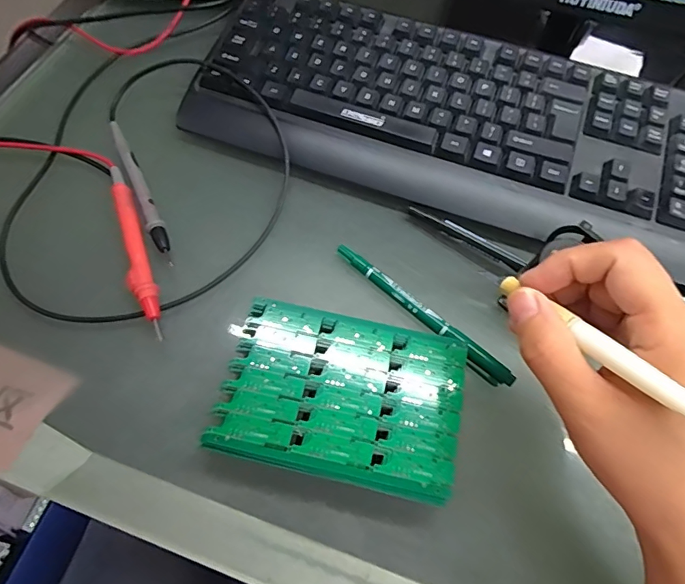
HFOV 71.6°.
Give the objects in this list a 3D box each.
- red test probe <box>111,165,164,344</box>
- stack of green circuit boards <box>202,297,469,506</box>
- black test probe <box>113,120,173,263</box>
[{"bbox_3d":[-0.137,-0.032,0.310,0.013,0.021,0.135,-19,65,-12],"label":"red test probe"},{"bbox_3d":[0.000,0.059,0.272,0.130,0.035,0.089,12,63,4],"label":"stack of green circuit boards"},{"bbox_3d":[-0.144,-0.075,0.337,0.011,0.009,0.138,-23,66,-14],"label":"black test probe"}]

